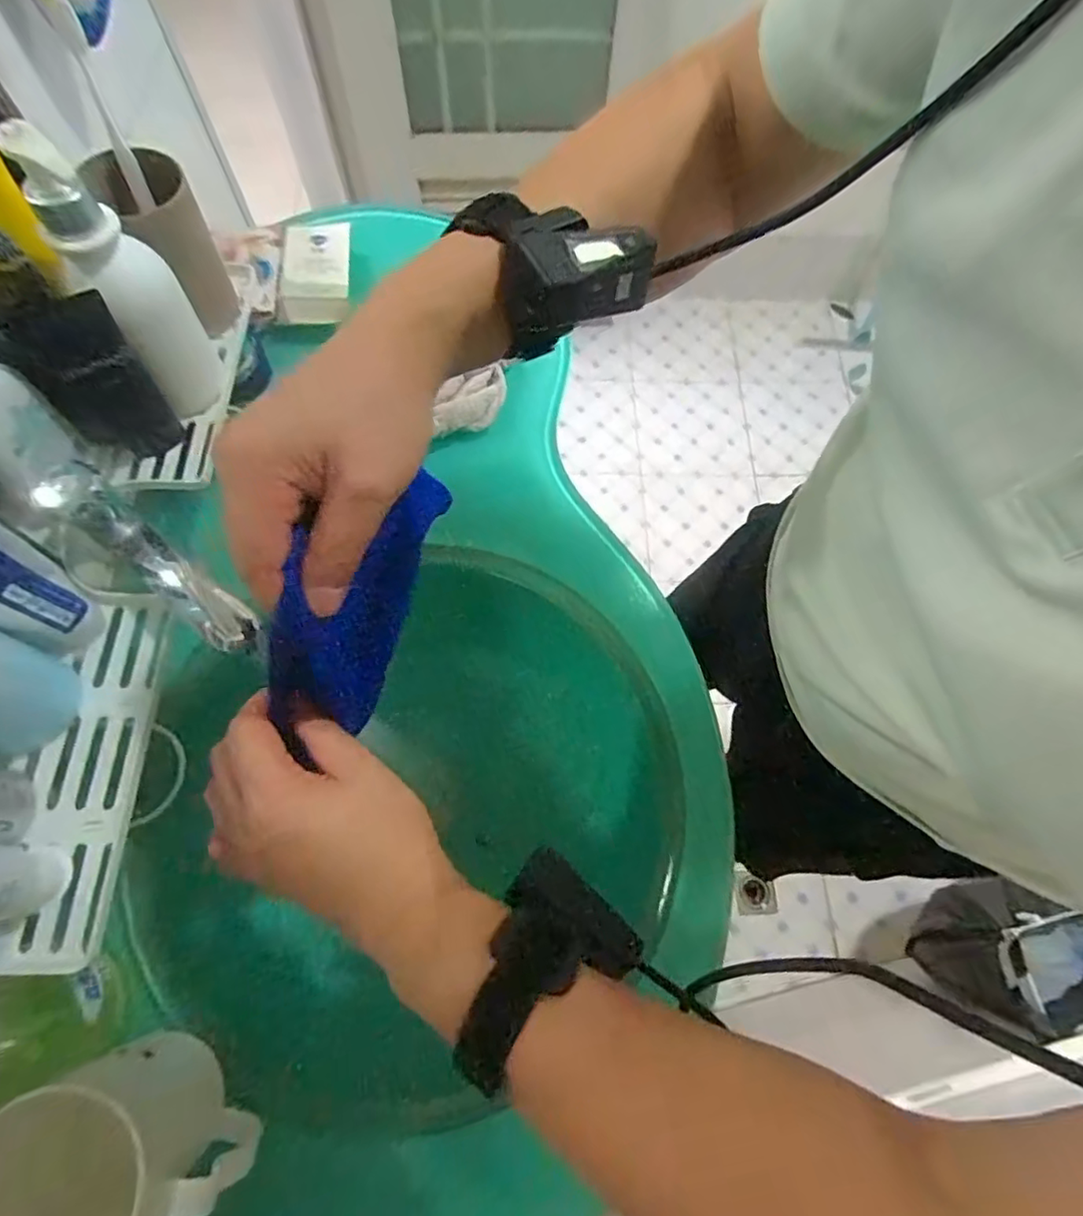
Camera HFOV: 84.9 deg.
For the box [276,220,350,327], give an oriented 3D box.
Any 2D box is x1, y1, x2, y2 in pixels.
[{"bbox_3d":[-0.229,-0.347,0.598,0.070,0.027,0.118,-5,69,-4],"label":"box"}]

